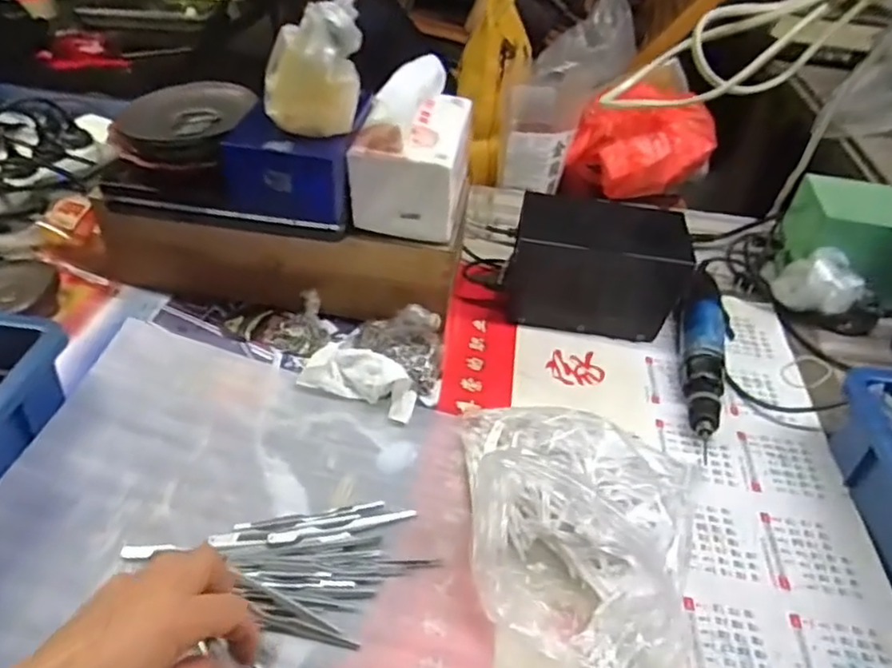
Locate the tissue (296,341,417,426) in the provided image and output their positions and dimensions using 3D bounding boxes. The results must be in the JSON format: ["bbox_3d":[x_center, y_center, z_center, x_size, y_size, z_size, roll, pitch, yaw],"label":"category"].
[{"bbox_3d":[-0.073,0.036,0.543,0.099,0.038,0.049,13,40,10],"label":"tissue"}]

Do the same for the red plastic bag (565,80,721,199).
[{"bbox_3d":[0.256,-0.251,0.825,0.178,0.124,0.119,10,42,6],"label":"red plastic bag"}]

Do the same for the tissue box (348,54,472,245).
[{"bbox_3d":[-0.027,-0.169,0.565,0.092,0.122,0.119,7,42,2],"label":"tissue box"}]

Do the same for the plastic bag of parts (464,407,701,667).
[{"bbox_3d":[0.106,0.124,0.439,0.183,0.064,0.199,5,39,0],"label":"plastic bag of parts"}]

